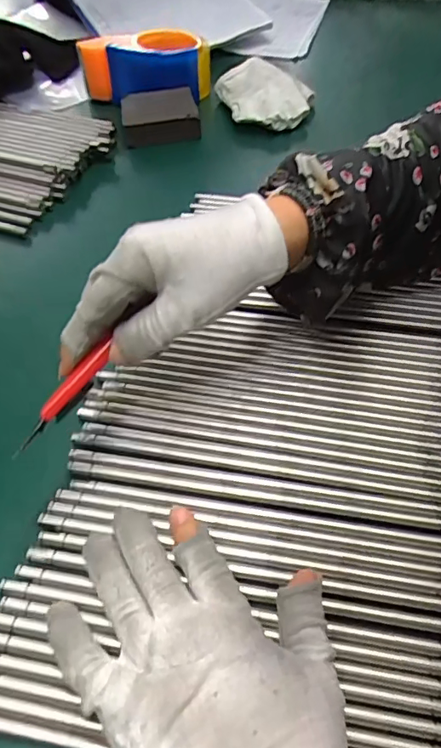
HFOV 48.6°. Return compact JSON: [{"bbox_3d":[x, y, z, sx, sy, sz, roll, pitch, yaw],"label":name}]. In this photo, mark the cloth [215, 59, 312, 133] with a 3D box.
[{"bbox_3d":[0.051,-0.323,0.562,0.097,0.033,0.125,-17,55,-10],"label":"cloth"}]

